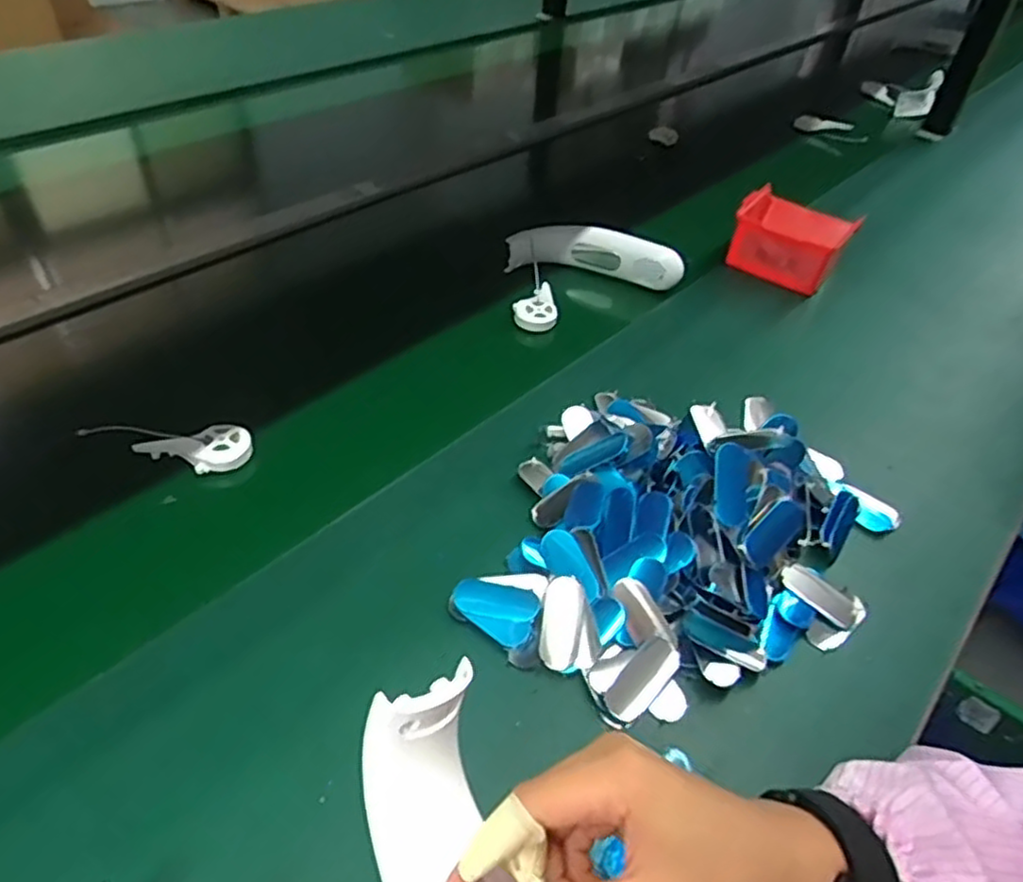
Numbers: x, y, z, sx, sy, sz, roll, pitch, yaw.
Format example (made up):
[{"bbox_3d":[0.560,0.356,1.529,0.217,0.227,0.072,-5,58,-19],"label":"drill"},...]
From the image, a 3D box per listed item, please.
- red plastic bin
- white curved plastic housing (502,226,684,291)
[{"bbox_3d":[0.336,-0.244,0.850,0.124,0.062,0.121,28,49,21],"label":"red plastic bin"},{"bbox_3d":[0.097,-0.214,0.808,0.194,0.043,0.041,13,45,7],"label":"white curved plastic housing"}]

